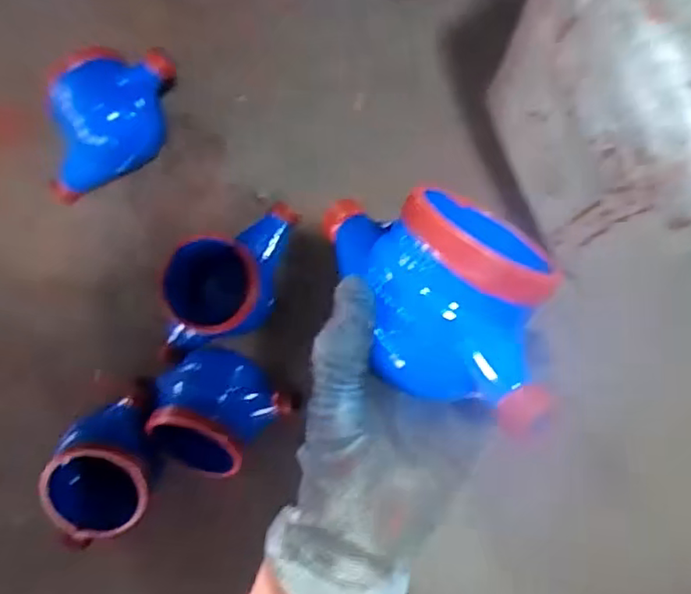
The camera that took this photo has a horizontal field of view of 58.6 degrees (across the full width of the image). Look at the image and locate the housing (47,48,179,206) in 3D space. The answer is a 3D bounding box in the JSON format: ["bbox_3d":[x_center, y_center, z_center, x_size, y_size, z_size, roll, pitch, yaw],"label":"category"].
[{"bbox_3d":[-0.209,-0.148,0.530,0.090,0.071,0.143,25,86,5],"label":"housing"}]

